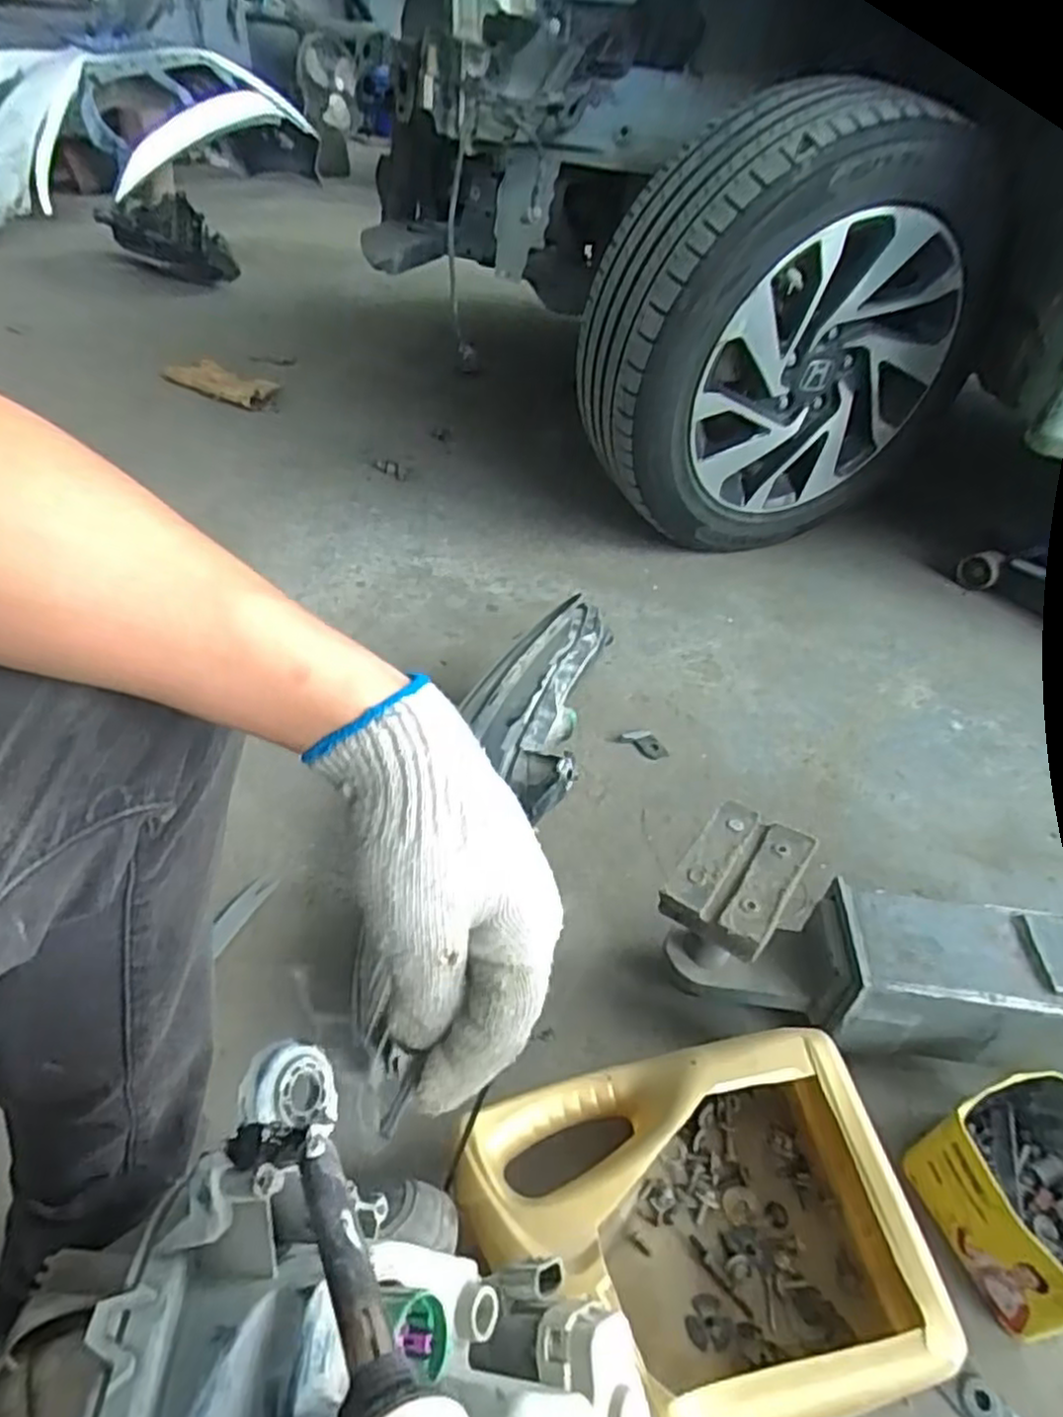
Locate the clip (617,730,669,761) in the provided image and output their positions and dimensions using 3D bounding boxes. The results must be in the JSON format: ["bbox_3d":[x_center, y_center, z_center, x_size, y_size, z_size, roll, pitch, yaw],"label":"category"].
[{"bbox_3d":[0.143,0.043,0.927,0.061,0.007,0.036,28,46,21],"label":"clip"}]

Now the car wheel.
[{"bbox_3d":[0.405,-0.554,1.133,0.651,0.551,0.254,-20,48,-25],"label":"car wheel"}]

